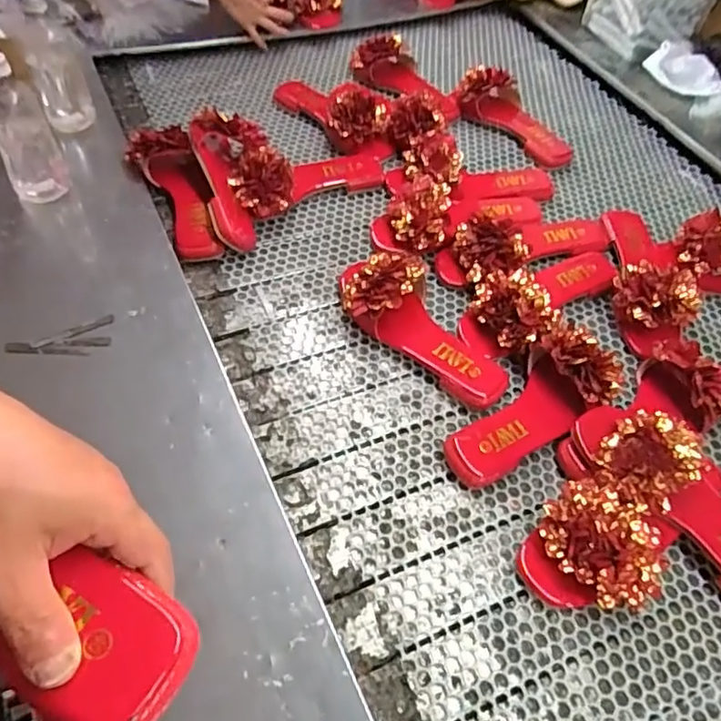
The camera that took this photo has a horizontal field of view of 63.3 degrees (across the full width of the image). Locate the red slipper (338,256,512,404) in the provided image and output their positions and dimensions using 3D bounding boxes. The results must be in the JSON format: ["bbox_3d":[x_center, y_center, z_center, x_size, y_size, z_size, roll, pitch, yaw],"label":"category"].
[{"bbox_3d":[0.074,-0.051,0.697,0.251,0.068,0.108,34,59,18],"label":"red slipper"}]

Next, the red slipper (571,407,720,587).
[{"bbox_3d":[0.321,0.149,0.577,0.094,0.082,0.246,-36,79,-26],"label":"red slipper"}]

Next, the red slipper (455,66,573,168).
[{"bbox_3d":[0.272,-0.415,0.976,0.092,0.076,0.217,-35,64,-26],"label":"red slipper"}]

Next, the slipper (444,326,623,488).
[{"bbox_3d":[0.184,0.053,0.632,0.208,0.074,0.088,-33,63,-25],"label":"slipper"}]

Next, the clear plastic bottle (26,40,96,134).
[{"bbox_3d":[-0.430,-0.401,0.846,0.061,0.099,0.068,-6,54,-9],"label":"clear plastic bottle"}]

